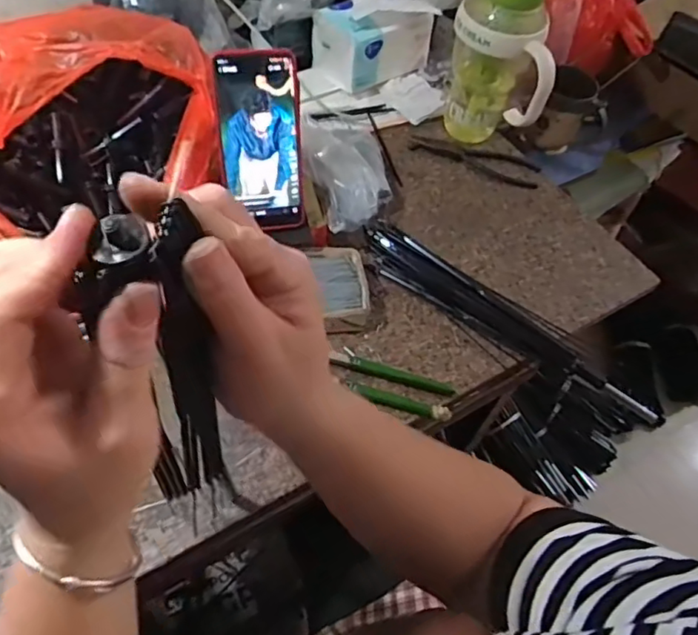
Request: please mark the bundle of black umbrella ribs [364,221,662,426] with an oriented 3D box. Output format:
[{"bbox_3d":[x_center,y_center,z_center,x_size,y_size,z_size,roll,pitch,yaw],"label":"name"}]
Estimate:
[{"bbox_3d":[0.163,-0.002,0.613,0.343,0.029,0.051,31,58,17],"label":"bundle of black umbrella ribs"}]

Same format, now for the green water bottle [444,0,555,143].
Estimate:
[{"bbox_3d":[0.183,-0.319,0.706,0.118,0.266,0.111,11,54,3],"label":"green water bottle"}]

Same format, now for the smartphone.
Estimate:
[{"bbox_3d":[-0.081,-0.164,0.553,0.079,0.160,0.007,-11,27,-8],"label":"smartphone"}]

